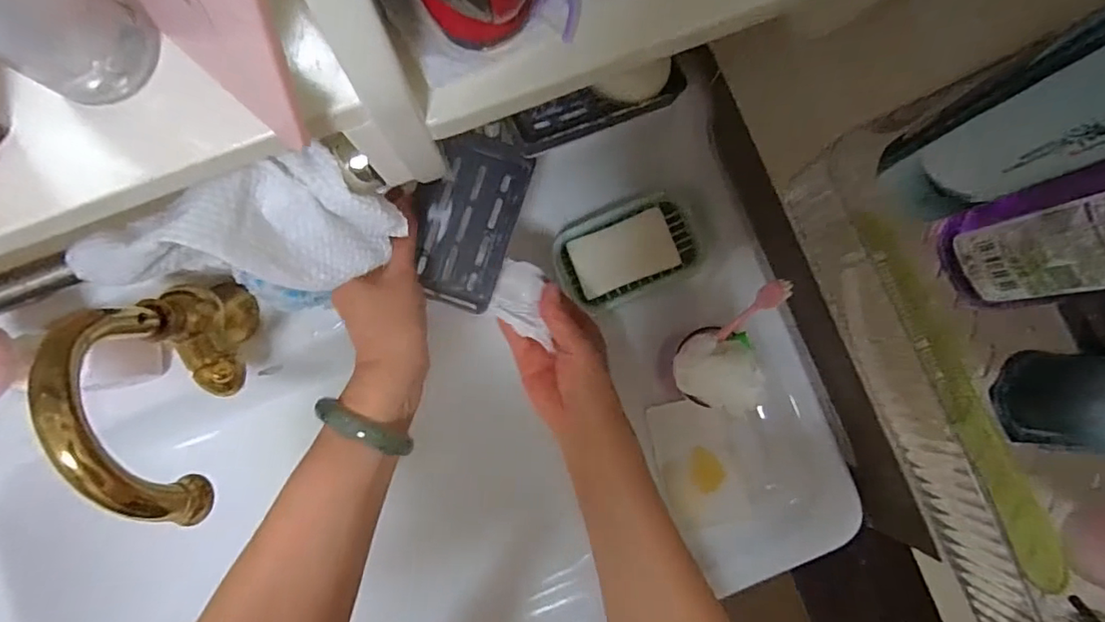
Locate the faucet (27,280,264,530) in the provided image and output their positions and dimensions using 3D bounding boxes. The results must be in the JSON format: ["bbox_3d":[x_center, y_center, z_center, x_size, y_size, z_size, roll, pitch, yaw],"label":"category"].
[{"bbox_3d":[-0.289,0.061,0.429,0.043,0.211,0.184,-15,87,-3],"label":"faucet"}]

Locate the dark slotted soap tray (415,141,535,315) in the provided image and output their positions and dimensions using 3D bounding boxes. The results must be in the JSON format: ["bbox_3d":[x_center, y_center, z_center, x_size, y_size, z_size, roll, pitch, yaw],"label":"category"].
[{"bbox_3d":[-0.066,-0.065,0.424,0.073,0.009,0.120,17,85,-1],"label":"dark slotted soap tray"}]

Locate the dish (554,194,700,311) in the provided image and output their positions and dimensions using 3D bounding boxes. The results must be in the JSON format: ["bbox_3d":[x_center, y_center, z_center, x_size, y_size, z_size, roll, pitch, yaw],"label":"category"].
[{"bbox_3d":[0.071,-0.058,0.534,0.129,0.027,0.084,-23,87,-4],"label":"dish"}]

